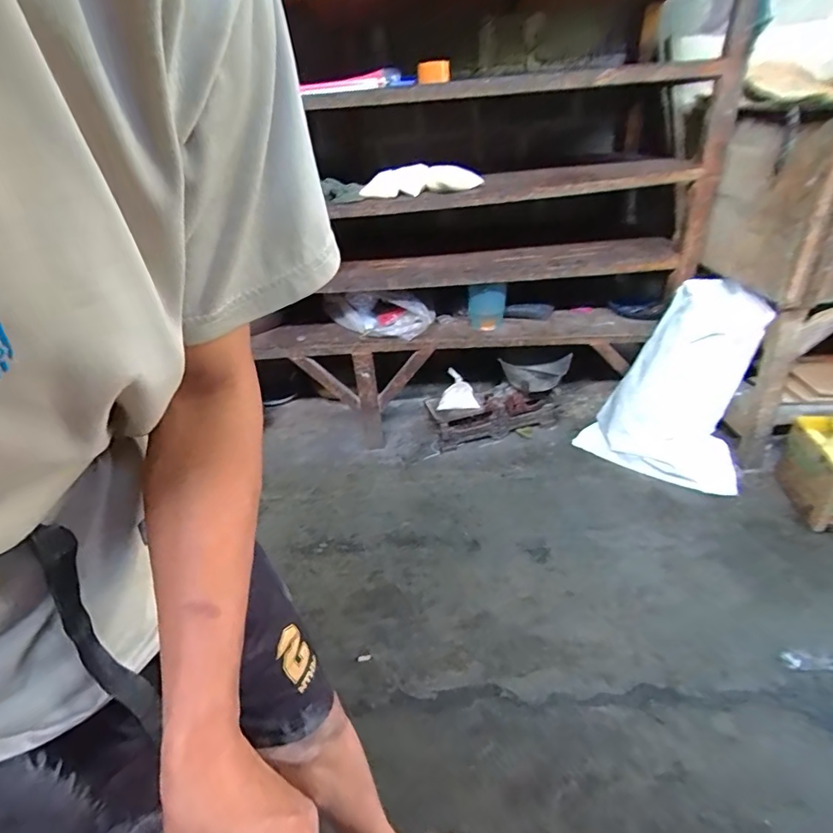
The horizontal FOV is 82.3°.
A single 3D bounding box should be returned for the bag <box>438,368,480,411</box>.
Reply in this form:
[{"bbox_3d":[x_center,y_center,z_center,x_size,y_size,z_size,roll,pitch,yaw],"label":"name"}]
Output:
[{"bbox_3d":[0.159,-0.087,1.713,0.141,0.108,0.125,11,36,25],"label":"bag"}]

